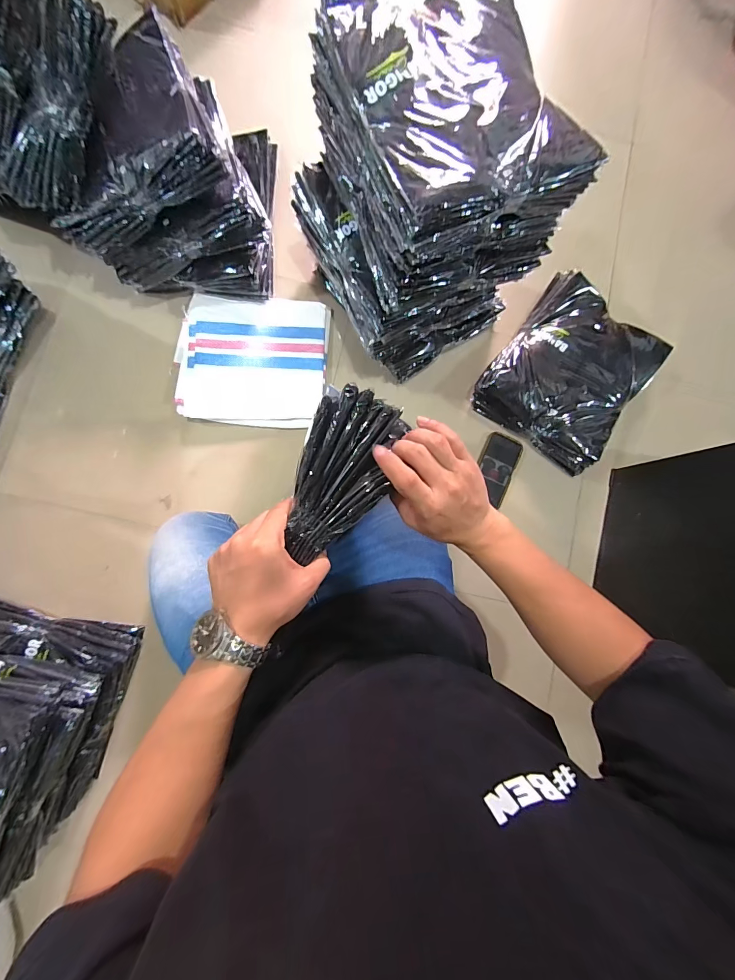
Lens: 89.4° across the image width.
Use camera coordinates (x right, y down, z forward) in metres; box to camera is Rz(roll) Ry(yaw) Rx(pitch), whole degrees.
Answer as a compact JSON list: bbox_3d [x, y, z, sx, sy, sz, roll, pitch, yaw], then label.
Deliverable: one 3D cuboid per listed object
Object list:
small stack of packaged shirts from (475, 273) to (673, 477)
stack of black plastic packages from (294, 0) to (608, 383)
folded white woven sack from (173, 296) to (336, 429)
[{"bbox_3d":[0.450,-0.261,0.835,0.298,0.097,0.338,36,85,-2],"label":"small stack of packaged shirts"},{"bbox_3d":[0.083,-0.469,0.651,0.312,0.389,0.345,-33,87,-8],"label":"stack of black plastic packages"},{"bbox_3d":[-0.246,-0.283,0.810,0.310,0.025,0.279,4,87,-5],"label":"folded white woven sack"}]

